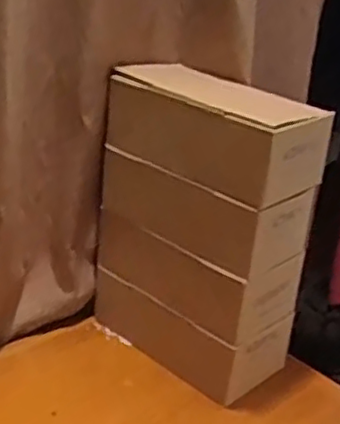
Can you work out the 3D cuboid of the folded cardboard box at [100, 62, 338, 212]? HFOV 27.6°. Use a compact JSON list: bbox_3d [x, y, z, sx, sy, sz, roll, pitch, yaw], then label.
[{"bbox_3d":[0.058,-0.110,0.904,0.141,0.108,0.265,-16,32,-42],"label":"folded cardboard box"}]

